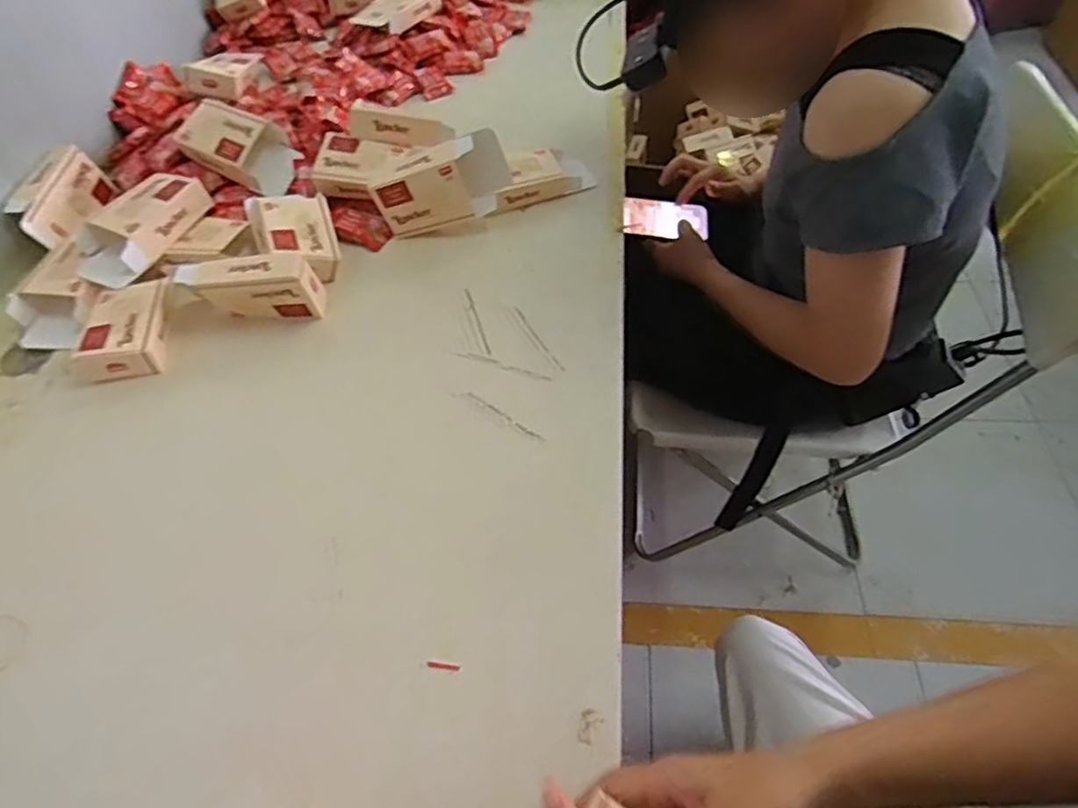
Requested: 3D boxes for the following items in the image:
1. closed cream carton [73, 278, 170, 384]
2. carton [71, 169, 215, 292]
[{"bbox_3d":[-0.416,-0.075,0.662,0.072,0.039,0.110,-10,52,-3],"label":"closed cream carton"},{"bbox_3d":[-0.434,-0.191,0.707,0.084,0.041,0.146,19,55,18],"label":"carton"}]

